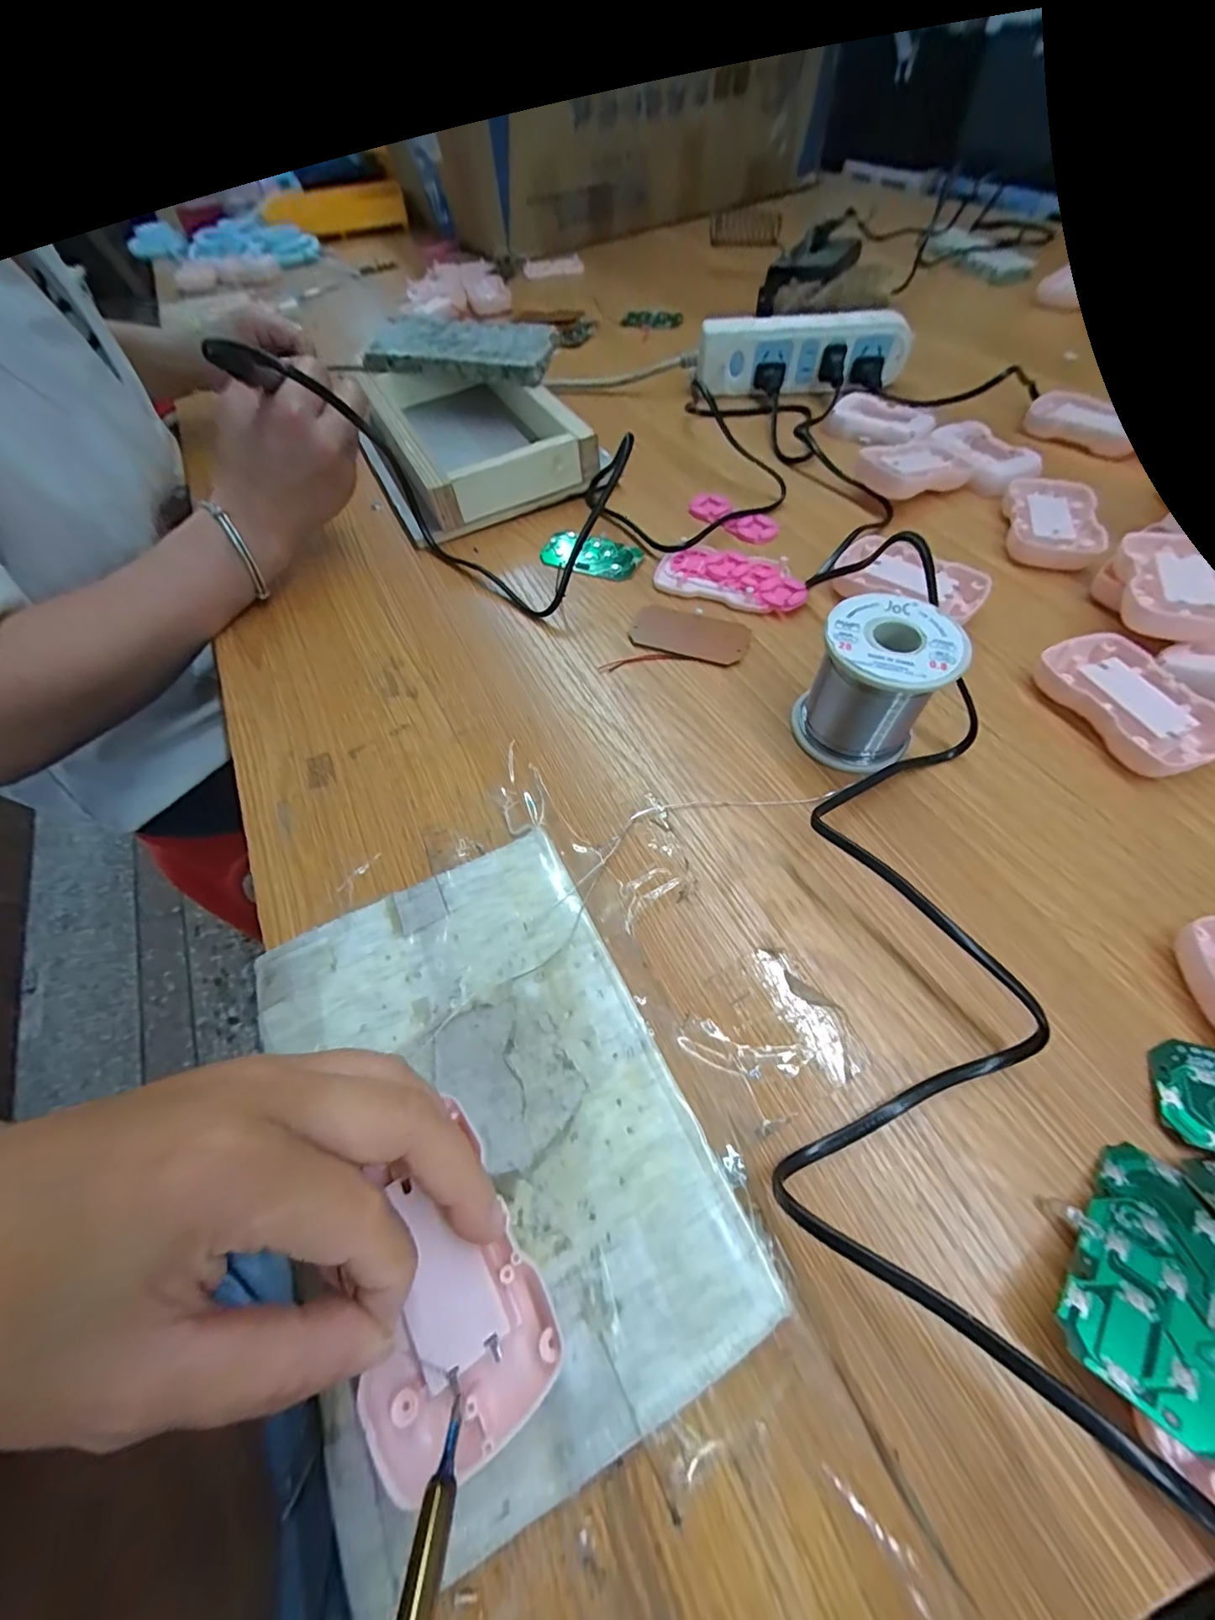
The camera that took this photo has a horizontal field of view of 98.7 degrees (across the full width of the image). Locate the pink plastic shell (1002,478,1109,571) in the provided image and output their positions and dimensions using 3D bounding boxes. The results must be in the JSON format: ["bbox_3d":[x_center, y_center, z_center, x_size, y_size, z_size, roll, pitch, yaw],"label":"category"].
[{"bbox_3d":[0.316,-0.207,0.371,0.059,0.012,0.088,11,60,11],"label":"pink plastic shell"}]

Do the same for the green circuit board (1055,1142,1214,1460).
[{"bbox_3d":[0.167,0.141,0.157,0.072,0.004,0.036,-34,40,-30],"label":"green circuit board"}]

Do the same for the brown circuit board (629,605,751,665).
[{"bbox_3d":[0.053,-0.114,0.339,0.076,0.005,0.040,20,62,16],"label":"brown circuit board"}]

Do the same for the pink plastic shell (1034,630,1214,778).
[{"bbox_3d":[0.278,-0.057,0.282,0.056,0.017,0.089,-20,59,-8],"label":"pink plastic shell"}]

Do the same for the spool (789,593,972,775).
[{"bbox_3d":[0.135,-0.063,0.265,0.060,0.063,0.060,-2,58,3],"label":"spool"}]

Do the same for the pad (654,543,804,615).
[{"bbox_3d":[0.086,-0.163,0.362,0.101,0.007,0.049,20,62,16],"label":"pad"}]

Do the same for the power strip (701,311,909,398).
[{"bbox_3d":[0.187,-0.444,0.501,0.196,0.046,0.047,3,59,6],"label":"power strip"}]

